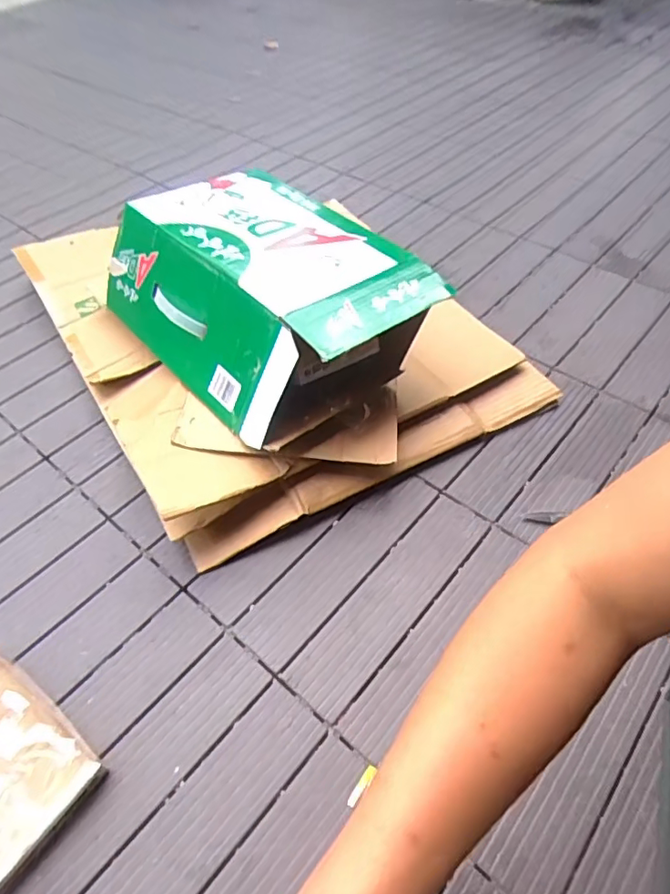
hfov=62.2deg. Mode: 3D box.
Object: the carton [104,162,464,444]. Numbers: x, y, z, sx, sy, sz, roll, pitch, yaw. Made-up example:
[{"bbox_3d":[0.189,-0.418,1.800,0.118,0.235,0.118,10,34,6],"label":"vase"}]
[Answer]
[{"bbox_3d":[-0.093,-0.200,0.723,0.283,0.134,0.394,-35,59,-24],"label":"carton"}]

